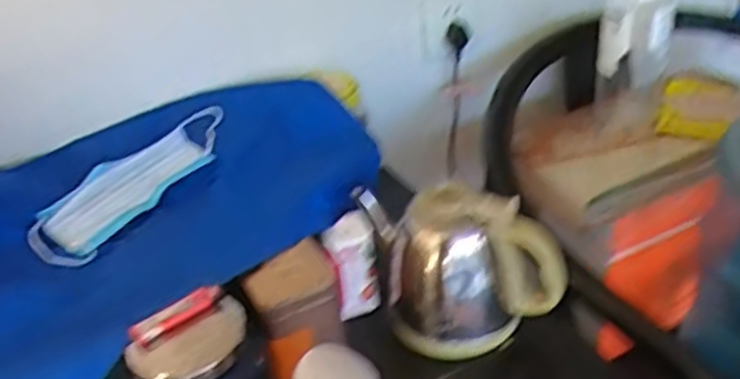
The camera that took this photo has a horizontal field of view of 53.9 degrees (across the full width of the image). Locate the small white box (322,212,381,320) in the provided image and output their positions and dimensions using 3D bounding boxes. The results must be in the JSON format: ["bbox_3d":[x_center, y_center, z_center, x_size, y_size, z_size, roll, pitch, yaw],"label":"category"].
[{"bbox_3d":[-0.019,0.082,0.775,0.050,0.111,0.036,-10,34,-6],"label":"small white box"}]

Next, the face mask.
[{"bbox_3d":[-0.251,-0.008,0.789,0.079,0.015,0.242,35,57,18],"label":"face mask"}]

